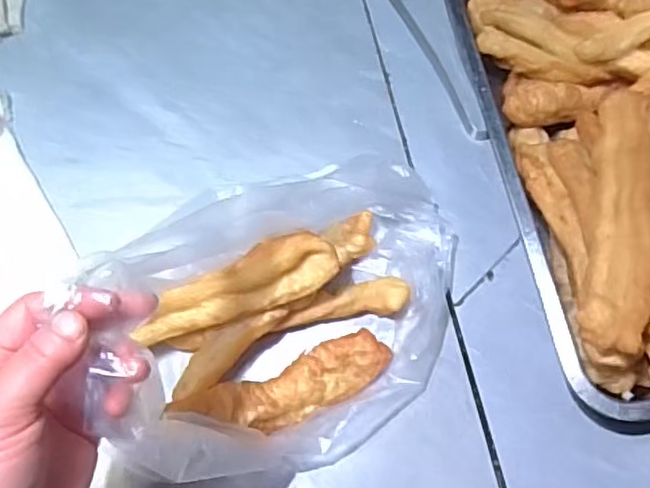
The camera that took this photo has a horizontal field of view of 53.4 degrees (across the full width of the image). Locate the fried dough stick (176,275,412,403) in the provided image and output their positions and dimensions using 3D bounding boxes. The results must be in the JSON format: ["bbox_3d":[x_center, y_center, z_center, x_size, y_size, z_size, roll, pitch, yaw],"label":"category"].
[{"bbox_3d":[-0.030,0.071,0.529,0.202,0.031,0.036,-21,70,-5],"label":"fried dough stick"}]

